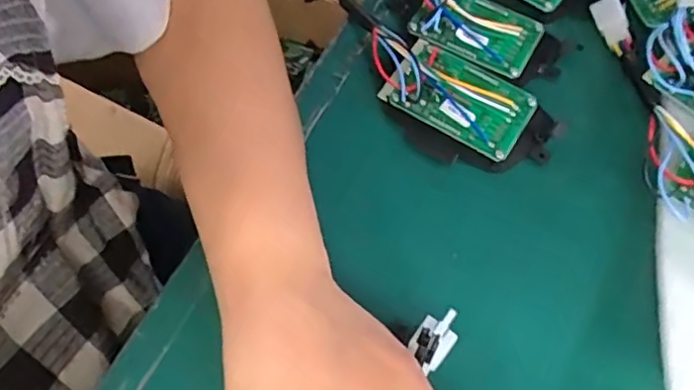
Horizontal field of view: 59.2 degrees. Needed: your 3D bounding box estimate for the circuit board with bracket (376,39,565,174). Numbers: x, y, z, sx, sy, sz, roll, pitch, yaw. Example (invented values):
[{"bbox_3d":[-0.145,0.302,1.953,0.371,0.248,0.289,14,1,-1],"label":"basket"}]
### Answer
[{"bbox_3d":[0.073,-0.050,0.360,0.099,0.029,0.061,30,66,14],"label":"circuit board with bracket"}]

